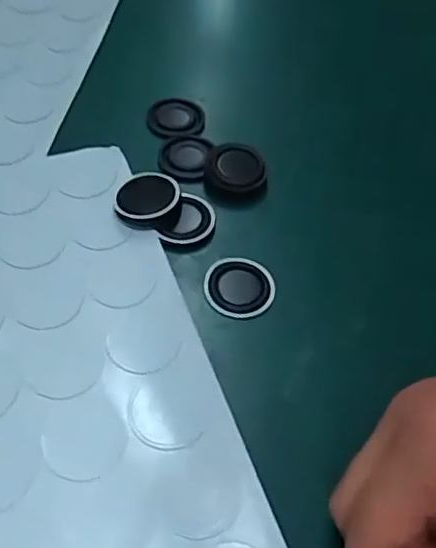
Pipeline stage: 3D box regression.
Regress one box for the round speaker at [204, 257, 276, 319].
[{"bbox_3d":[0.012,0.007,0.337,0.037,0.004,0.038,3,54,-3],"label":"round speaker"}]

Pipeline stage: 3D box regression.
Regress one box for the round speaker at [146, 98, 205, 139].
[{"bbox_3d":[-0.029,-0.107,0.415,0.037,0.006,0.041,3,54,-3],"label":"round speaker"}]

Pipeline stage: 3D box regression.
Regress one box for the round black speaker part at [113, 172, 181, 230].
[{"bbox_3d":[-0.041,-0.043,0.360,0.038,0.012,0.039,-3,54,-7],"label":"round black speaker part"}]

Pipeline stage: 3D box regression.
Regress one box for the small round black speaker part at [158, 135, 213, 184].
[{"bbox_3d":[-0.022,-0.075,0.392,0.031,0.006,0.038,10,54,2],"label":"small round black speaker part"}]

